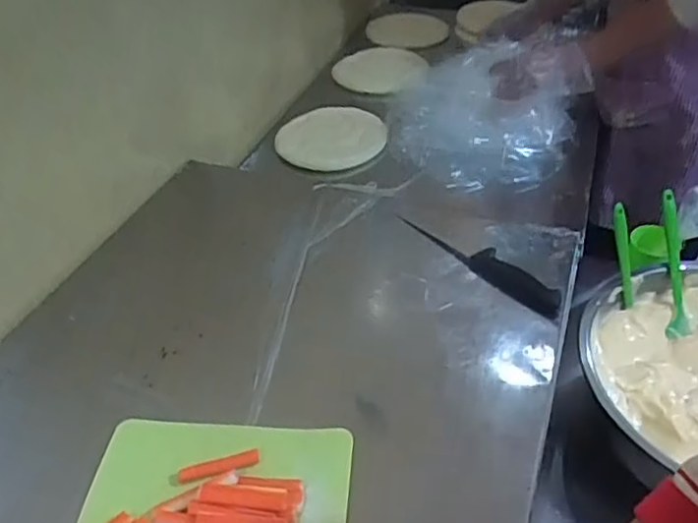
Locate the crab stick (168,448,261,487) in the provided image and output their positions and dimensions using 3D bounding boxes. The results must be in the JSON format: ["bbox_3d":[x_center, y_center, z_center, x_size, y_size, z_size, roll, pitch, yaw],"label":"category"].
[{"bbox_3d":[-0.126,0.191,0.588,0.083,0.013,0.014,-12,43,-12],"label":"crab stick"}]

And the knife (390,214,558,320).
[{"bbox_3d":[0.160,-0.004,0.792,0.045,0.015,0.242,-31,50,-30],"label":"knife"}]

